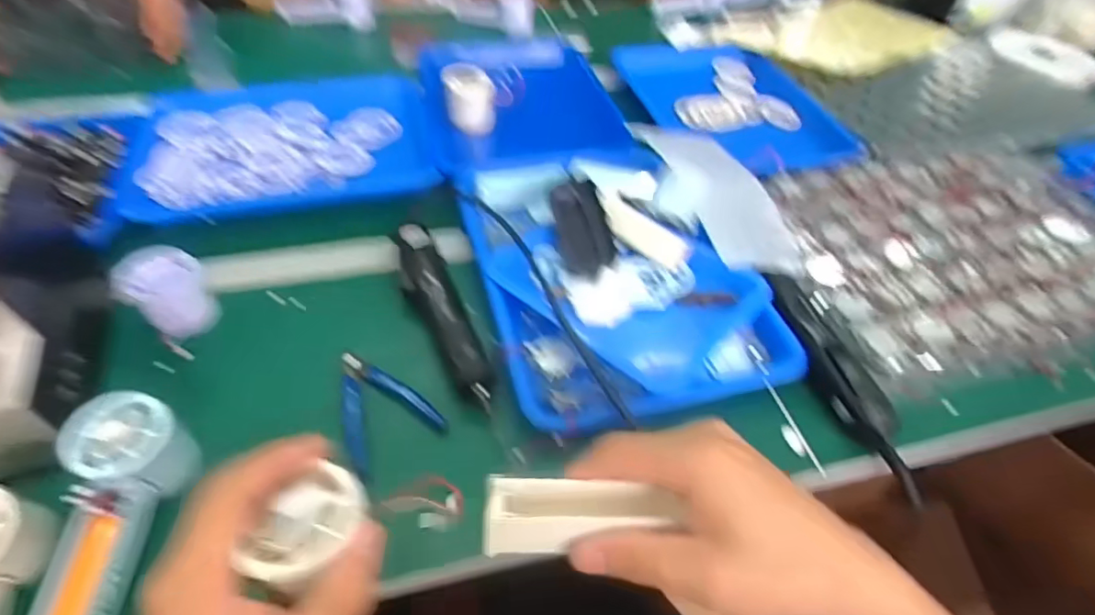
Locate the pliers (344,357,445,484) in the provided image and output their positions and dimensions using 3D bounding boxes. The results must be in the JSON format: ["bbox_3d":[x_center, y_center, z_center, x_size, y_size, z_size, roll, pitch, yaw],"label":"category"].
[{"bbox_3d":[-0.142,0.080,0.445,0.072,0.018,0.102,-29,57,-27],"label":"pliers"}]

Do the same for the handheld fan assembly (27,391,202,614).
[{"bbox_3d":[-0.280,0.136,0.353,0.062,0.053,0.154,1,66,-4],"label":"handheld fan assembly"}]

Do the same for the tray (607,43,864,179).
[{"bbox_3d":[0.283,-0.305,0.790,0.220,0.034,0.382,-11,50,-14],"label":"tray"}]

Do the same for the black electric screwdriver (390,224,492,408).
[{"bbox_3d":[-0.096,0.000,0.486,0.045,0.029,0.199,-16,52,-18],"label":"black electric screwdriver"}]

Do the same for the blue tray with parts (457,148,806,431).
[{"bbox_3d":[0.059,-0.049,0.531,0.251,0.054,0.329,-12,51,-15],"label":"blue tray with parts"}]

